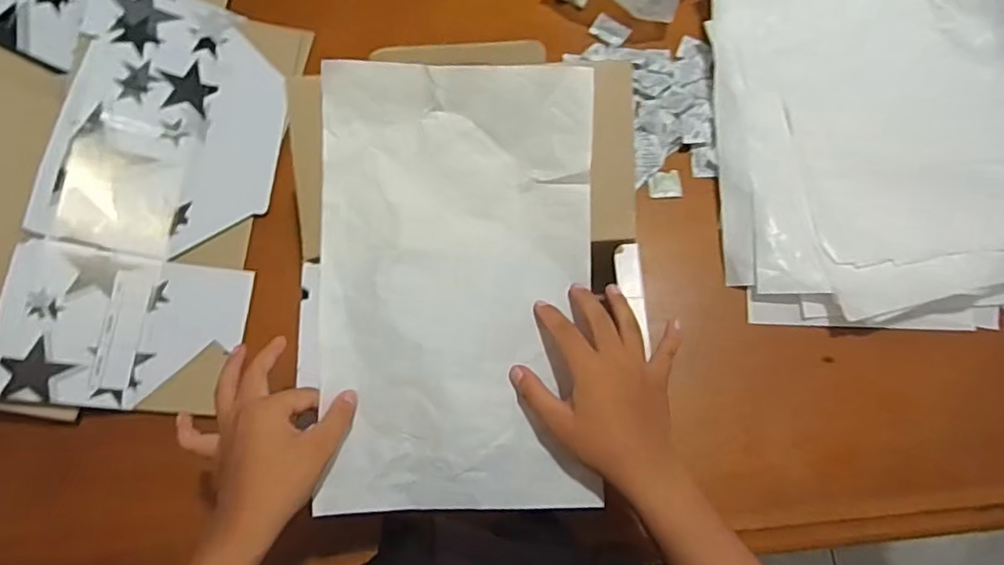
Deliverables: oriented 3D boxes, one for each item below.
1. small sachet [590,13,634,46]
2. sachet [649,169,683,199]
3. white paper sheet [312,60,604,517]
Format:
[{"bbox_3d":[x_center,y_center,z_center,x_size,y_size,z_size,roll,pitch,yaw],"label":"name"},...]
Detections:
[{"bbox_3d":[0.124,-0.288,0.691,0.044,0.008,0.033,37,76,11],"label":"small sachet"},{"bbox_3d":[0.171,-0.101,0.634,0.034,0.008,0.029,-10,72,-3],"label":"sachet"},{"bbox_3d":[-0.035,-0.001,0.454,0.206,0.072,0.323,1,72,1],"label":"white paper sheet"}]

